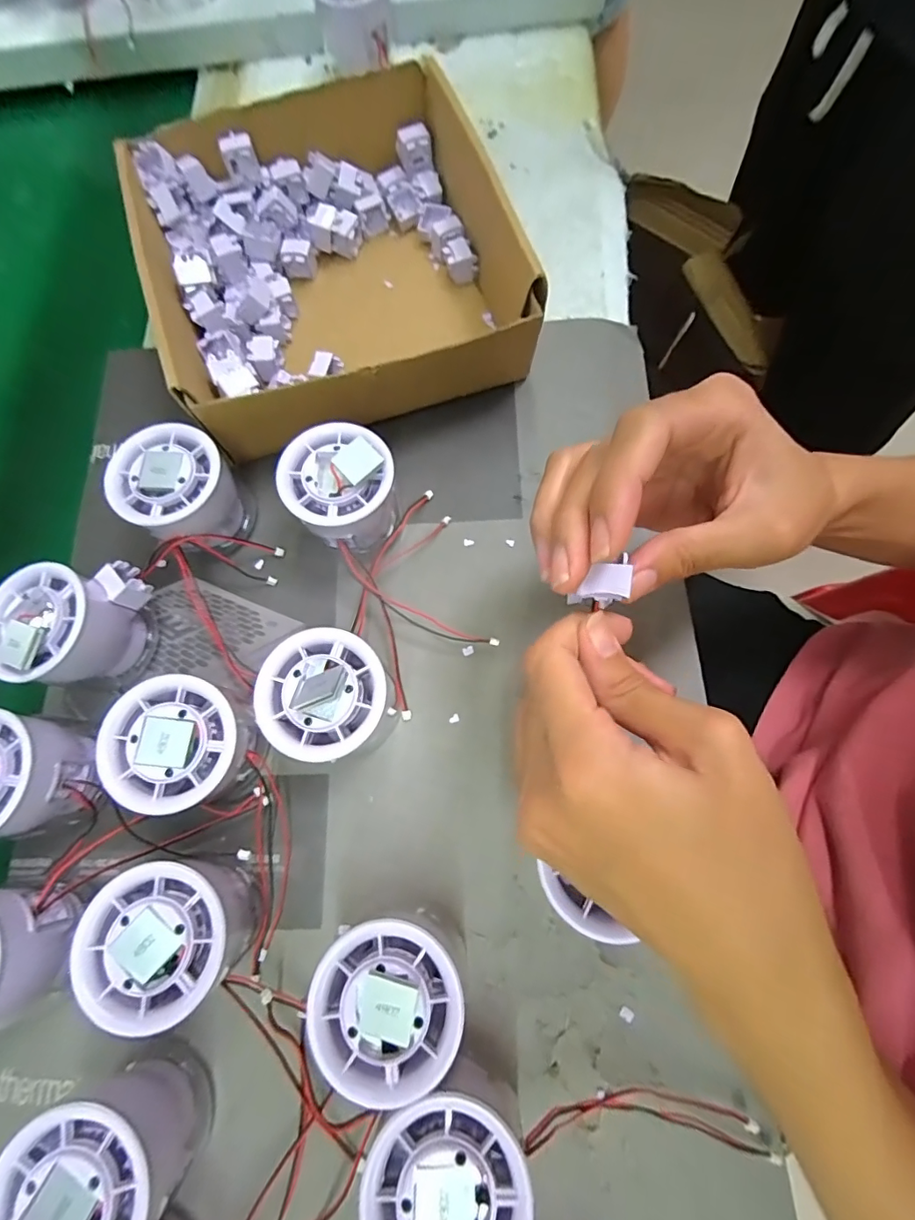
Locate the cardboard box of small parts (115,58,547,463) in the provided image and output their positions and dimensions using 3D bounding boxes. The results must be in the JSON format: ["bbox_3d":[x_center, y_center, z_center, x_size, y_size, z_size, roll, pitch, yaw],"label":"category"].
[{"bbox_3d":[-0.076,-0.214,0.317,0.202,0.062,0.211,-19,75,-4],"label":"cardboard box of small parts"}]

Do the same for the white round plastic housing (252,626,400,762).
[{"bbox_3d":[-0.060,0.043,0.249,0.057,0.054,0.056,-3,73,3],"label":"white round plastic housing"}]

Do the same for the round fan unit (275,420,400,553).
[{"bbox_3d":[-0.060,-0.059,0.276,0.056,0.056,0.063,-5,73,2],"label":"round fan unit"}]

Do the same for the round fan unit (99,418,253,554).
[{"bbox_3d":[-0.148,-0.063,0.282,0.055,0.052,0.055,0,75,2],"label":"round fan unit"}]

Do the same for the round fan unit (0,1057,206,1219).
[{"bbox_3d":[-0.133,0.212,0.201,0.058,0.061,0.054,0,75,2],"label":"round fan unit"}]

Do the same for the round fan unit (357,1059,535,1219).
[{"bbox_3d":[-0.004,0.207,0.196,0.056,0.056,0.054,0,75,2],"label":"round fan unit"}]

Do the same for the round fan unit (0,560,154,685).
[{"bbox_3d":[-0.198,0.005,0.263,0.055,0.056,0.066,18,76,6],"label":"round fan unit"}]

